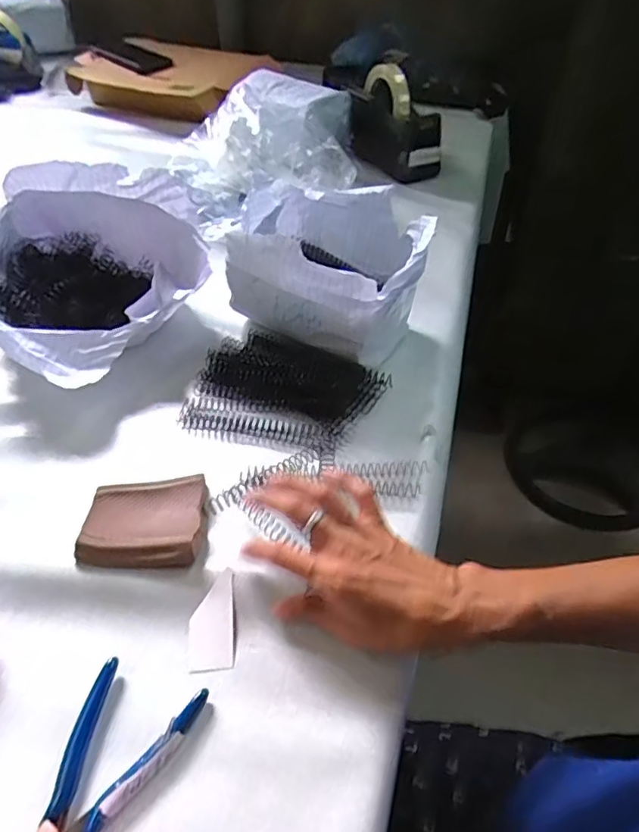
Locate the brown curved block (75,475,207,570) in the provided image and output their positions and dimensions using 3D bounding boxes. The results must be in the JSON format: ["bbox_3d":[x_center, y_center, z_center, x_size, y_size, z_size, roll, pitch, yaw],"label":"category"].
[{"bbox_3d":[-0.136,0.079,0.437,0.089,0.026,0.086,-2,46,-2],"label":"brown curved block"}]

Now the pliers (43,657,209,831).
[{"bbox_3d":[-0.124,0.211,0.329,0.072,0.012,0.119,12,47,11],"label":"pliers"}]

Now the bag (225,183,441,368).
[{"bbox_3d":[0.004,-0.151,0.589,0.194,0.131,0.169,30,52,25],"label":"bag"}]

